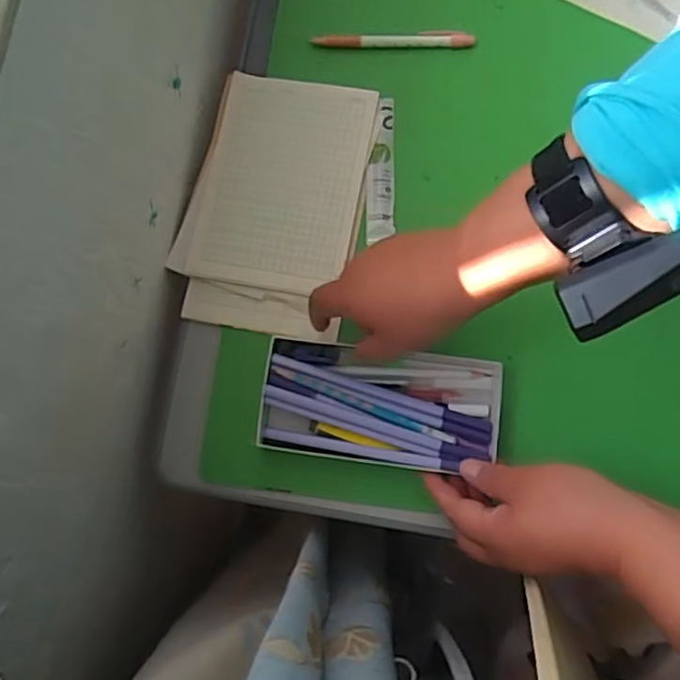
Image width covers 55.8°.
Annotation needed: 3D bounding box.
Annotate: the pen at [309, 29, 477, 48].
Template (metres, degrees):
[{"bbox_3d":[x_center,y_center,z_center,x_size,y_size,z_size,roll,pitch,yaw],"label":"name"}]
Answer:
[{"bbox_3d":[0.046,-0.259,0.552,0.137,0.007,0.013,0,80,2],"label":"pen"}]

